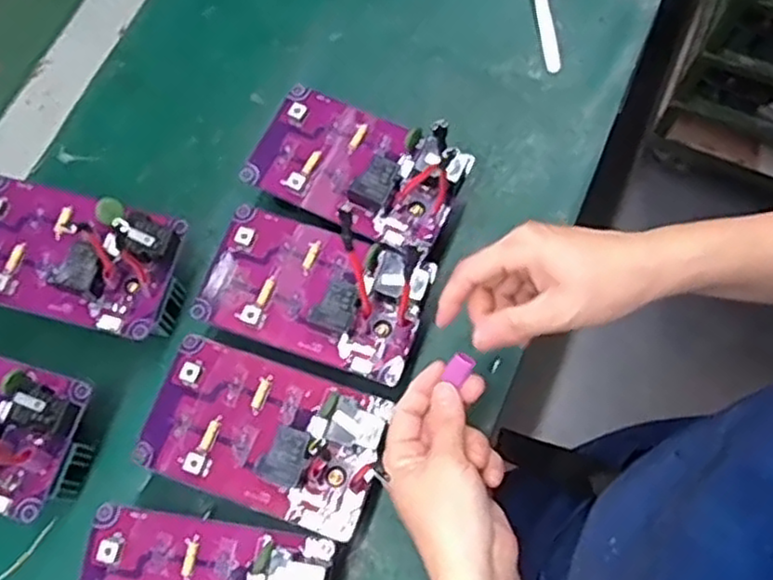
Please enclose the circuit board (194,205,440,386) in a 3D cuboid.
[{"bbox_3d":[-0.044,-0.007,0.450,0.138,0.034,0.092,19,72,7],"label":"circuit board"}]

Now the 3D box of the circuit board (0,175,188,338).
[{"bbox_3d":[-0.207,-0.017,0.478,0.141,0.070,0.086,14,72,6],"label":"circuit board"}]

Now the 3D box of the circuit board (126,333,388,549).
[{"bbox_3d":[-0.072,0.083,0.415,0.142,0.020,0.083,18,72,7],"label":"circuit board"}]

